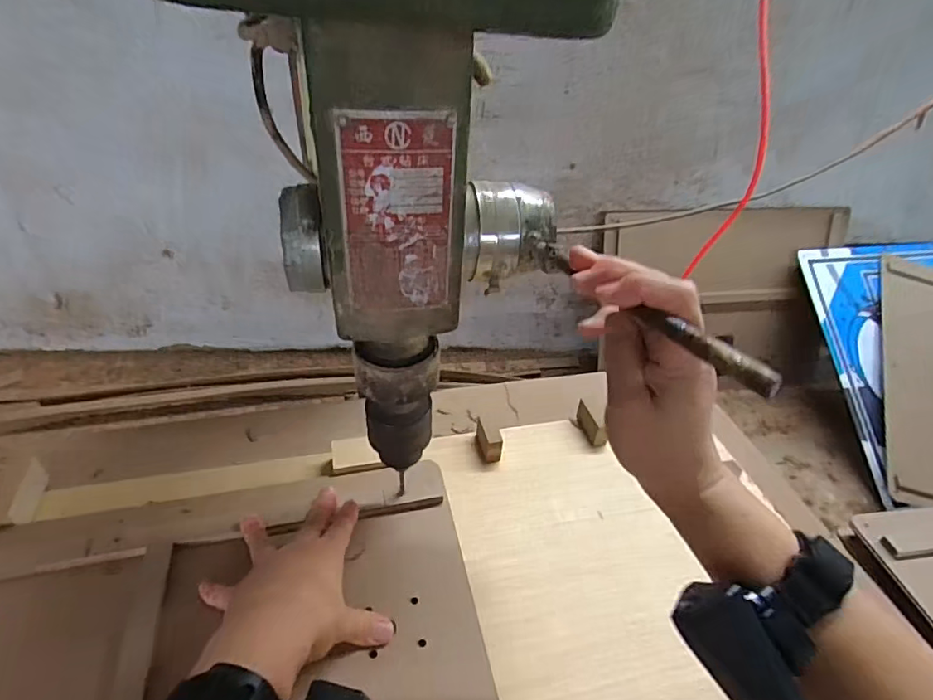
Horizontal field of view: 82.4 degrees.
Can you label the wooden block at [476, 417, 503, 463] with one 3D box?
[{"bbox_3d":[0.023,0.090,0.550,0.018,0.031,0.041,-10,41,-17],"label":"wooden block"}]

